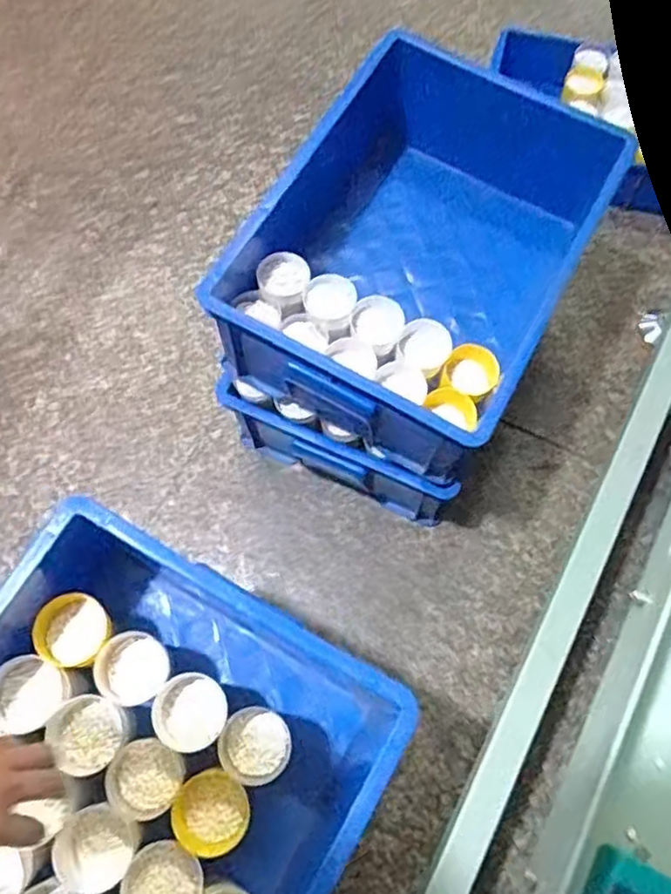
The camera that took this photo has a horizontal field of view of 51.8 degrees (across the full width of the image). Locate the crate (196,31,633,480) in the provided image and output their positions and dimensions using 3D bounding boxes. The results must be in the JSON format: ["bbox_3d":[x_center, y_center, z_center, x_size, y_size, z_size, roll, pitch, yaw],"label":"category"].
[{"bbox_3d":[0.106,-0.253,0.891,0.340,0.202,0.494,25,71,11],"label":"crate"}]

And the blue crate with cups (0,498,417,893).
[{"bbox_3d":[-0.212,0.345,0.593,0.330,0.167,0.490,28,72,12],"label":"blue crate with cups"}]

